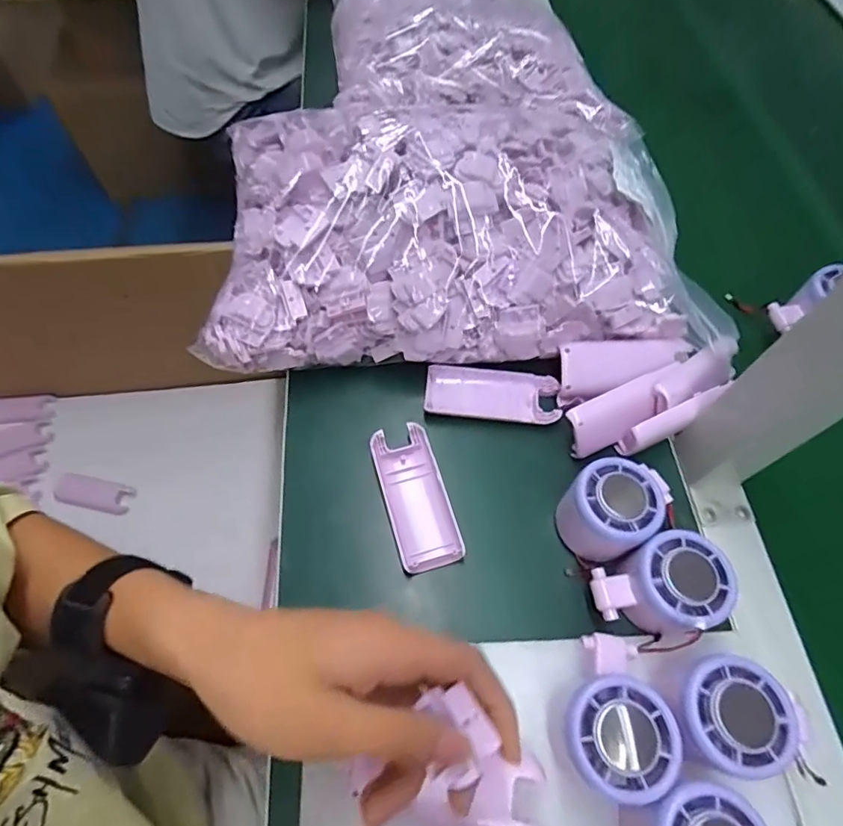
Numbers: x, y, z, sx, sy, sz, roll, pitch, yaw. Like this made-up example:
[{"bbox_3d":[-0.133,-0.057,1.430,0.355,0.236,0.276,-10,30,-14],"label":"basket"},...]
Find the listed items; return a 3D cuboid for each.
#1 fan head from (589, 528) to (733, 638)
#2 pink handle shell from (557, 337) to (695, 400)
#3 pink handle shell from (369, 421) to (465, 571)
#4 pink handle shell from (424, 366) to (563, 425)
[{"bbox_3d":[0.149,0.110,0.318,0.076,0.042,0.058,-22,63,-11],"label":"fan head"},{"bbox_3d":[0.157,-0.039,0.405,0.099,0.018,0.043,-10,79,1],"label":"pink handle shell"},{"bbox_3d":[-0.005,0.060,0.375,0.043,0.014,0.103,-15,62,-7],"label":"pink handle shell"},{"bbox_3d":[0.056,-0.014,0.418,0.104,0.014,0.042,5,62,3],"label":"pink handle shell"}]

